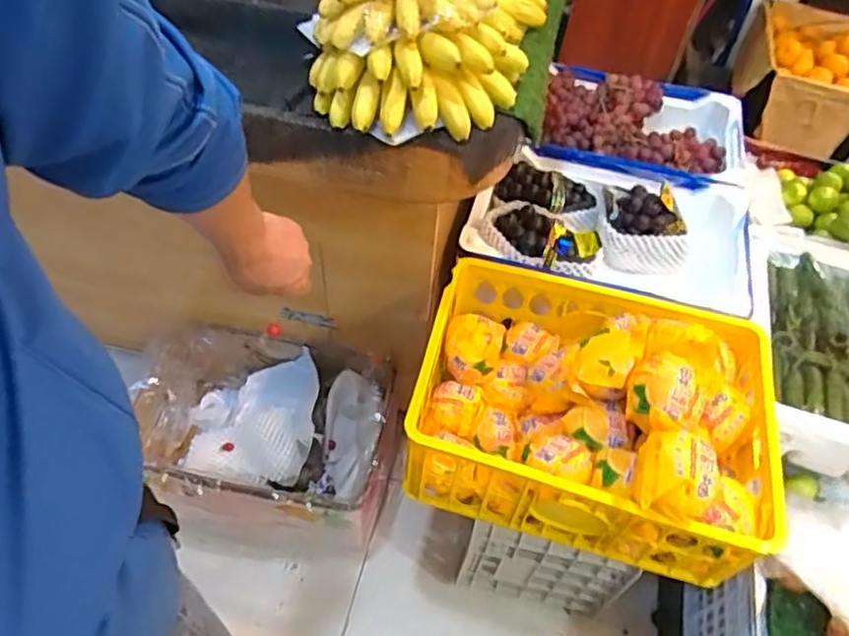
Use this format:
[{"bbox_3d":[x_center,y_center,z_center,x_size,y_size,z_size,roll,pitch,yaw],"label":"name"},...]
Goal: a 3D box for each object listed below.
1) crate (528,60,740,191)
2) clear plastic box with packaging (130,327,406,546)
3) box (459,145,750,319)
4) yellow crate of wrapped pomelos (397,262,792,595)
[{"bbox_3d":[0.534,-0.453,1.581,0.461,0.107,0.399,16,53,8],"label":"crate"},{"bbox_3d":[-0.328,0.273,1.439,0.516,0.274,0.369,10,52,3],"label":"clear plastic box with packaging"},{"bbox_3d":[0.395,-0.157,1.369,0.508,0.140,0.401,19,53,10],"label":"box"},{"bbox_3d":[0.270,0.124,1.087,0.551,0.255,0.424,15,53,8],"label":"yellow crate of wrapped pomelos"}]

